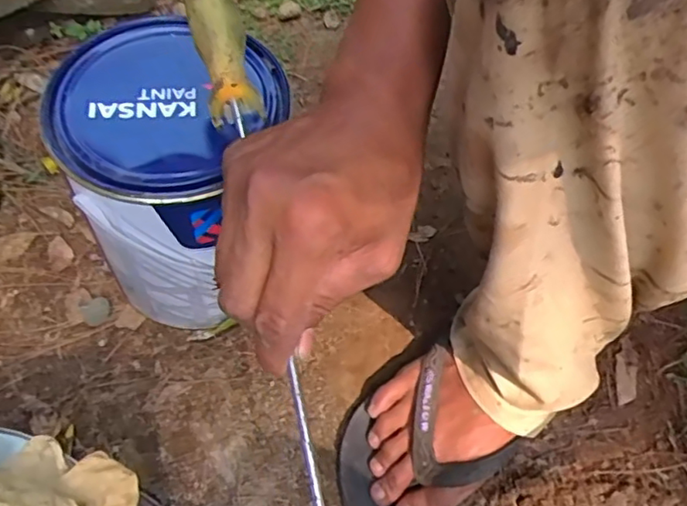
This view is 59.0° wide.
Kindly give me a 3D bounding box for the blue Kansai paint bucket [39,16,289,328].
[{"bbox_3d":[-0.118,-0.051,0.479,0.151,0.207,0.162,25,62,12],"label":"blue Kansai paint bucket"}]

